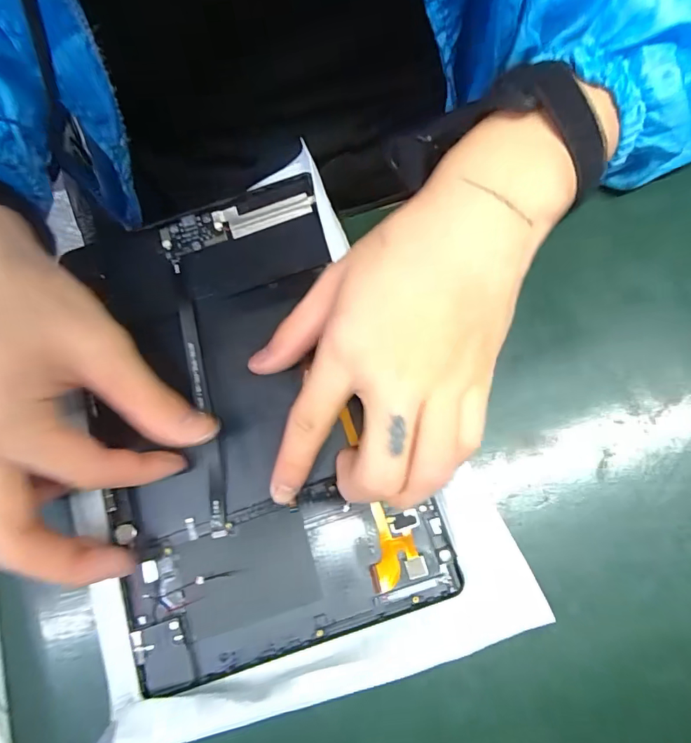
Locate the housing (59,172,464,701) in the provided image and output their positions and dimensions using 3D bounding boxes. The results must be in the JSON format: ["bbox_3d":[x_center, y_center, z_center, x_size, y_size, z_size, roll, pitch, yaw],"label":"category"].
[{"bbox_3d":[-0.050,0.016,0.239,0.153,0.013,0.236,-13,76,-2],"label":"housing"}]

